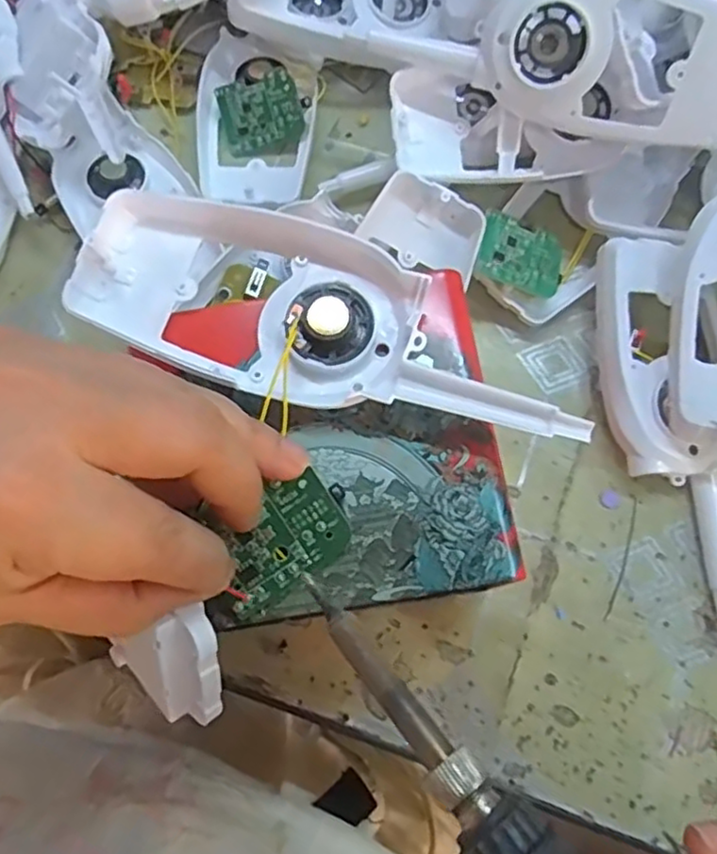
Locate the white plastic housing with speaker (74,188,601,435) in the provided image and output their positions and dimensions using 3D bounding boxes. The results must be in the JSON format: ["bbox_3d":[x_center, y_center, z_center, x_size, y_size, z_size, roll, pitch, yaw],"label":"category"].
[{"bbox_3d":[-0.010,-0.038,0.218,0.161,0.014,0.059,12,76,5],"label":"white plastic housing with speaker"}]

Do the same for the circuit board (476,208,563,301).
[{"bbox_3d":[0.076,-0.079,0.311,0.044,0.004,0.033,18,75,-18],"label":"circuit board"}]

